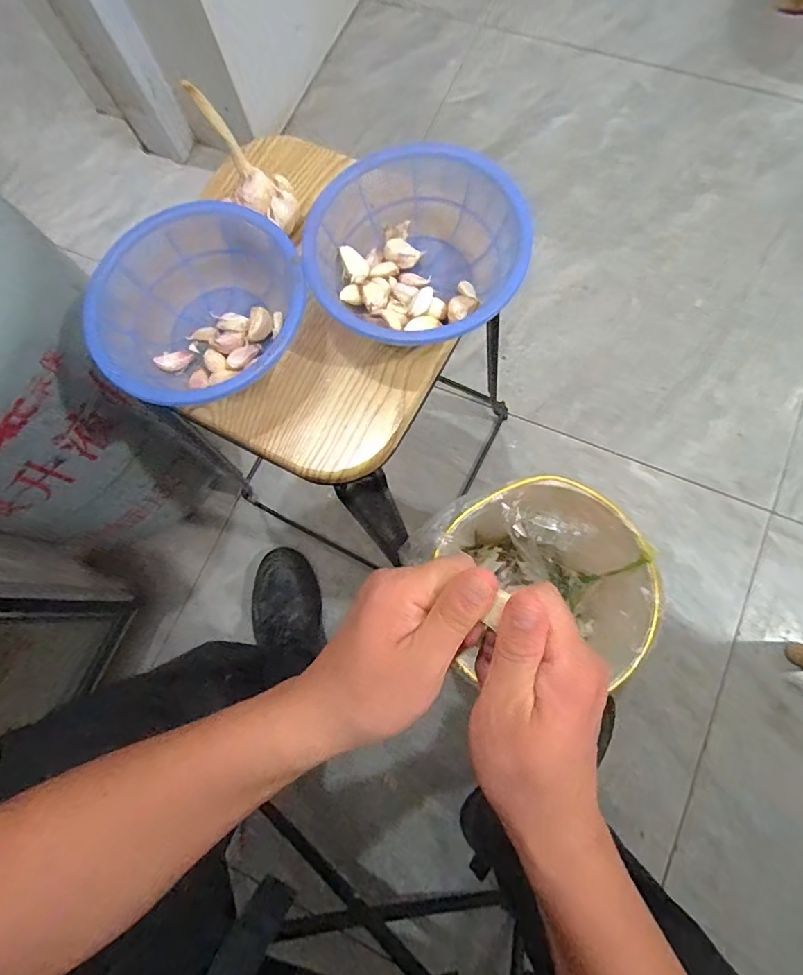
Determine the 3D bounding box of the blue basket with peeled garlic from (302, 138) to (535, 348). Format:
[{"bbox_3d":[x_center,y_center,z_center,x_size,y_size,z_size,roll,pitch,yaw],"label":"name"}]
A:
[{"bbox_3d":[0.009,-0.176,0.376,0.153,0.064,0.154,-1,77,4],"label":"blue basket with peeled garlic"}]

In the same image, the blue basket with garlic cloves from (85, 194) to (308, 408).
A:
[{"bbox_3d":[-0.147,-0.131,0.378,0.148,0.067,0.155,-1,77,4],"label":"blue basket with garlic cloves"}]

